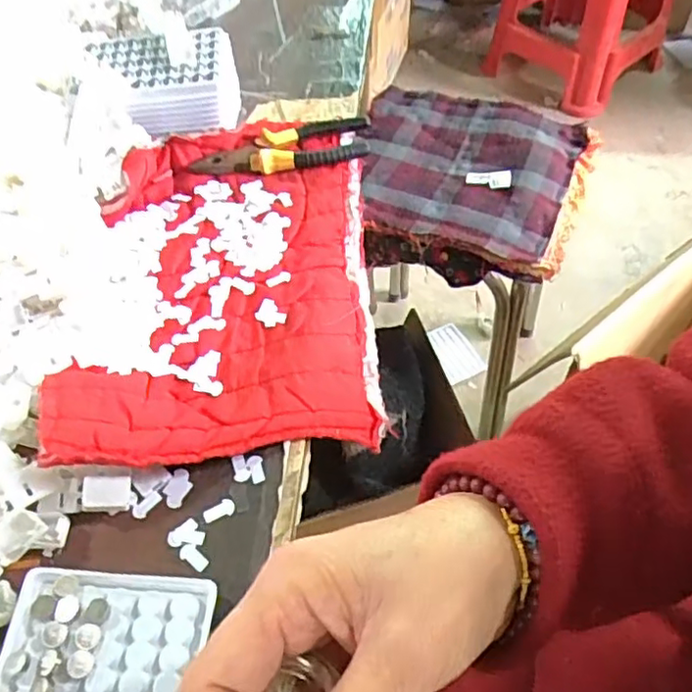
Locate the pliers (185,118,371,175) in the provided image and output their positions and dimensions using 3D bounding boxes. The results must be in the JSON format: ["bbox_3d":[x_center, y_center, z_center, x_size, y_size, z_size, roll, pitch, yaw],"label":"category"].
[{"bbox_3d":[-0.053,-0.164,0.527,0.144,0.013,0.044,-10,54,-5],"label":"pliers"}]

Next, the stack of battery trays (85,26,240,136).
[{"bbox_3d":[-0.149,-0.220,0.530,0.115,0.035,0.097,-9,54,-4],"label":"stack of battery trays"}]

